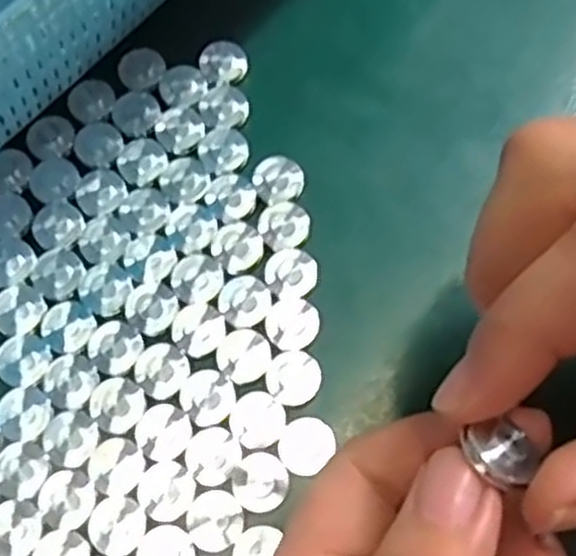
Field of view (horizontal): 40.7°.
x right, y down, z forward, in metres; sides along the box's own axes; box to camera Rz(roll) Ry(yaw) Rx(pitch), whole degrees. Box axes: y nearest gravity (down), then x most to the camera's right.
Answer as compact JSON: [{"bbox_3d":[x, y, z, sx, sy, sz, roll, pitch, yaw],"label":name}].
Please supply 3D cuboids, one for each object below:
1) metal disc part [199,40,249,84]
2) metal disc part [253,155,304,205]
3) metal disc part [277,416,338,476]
[{"bbox_3d":[-0.021,-0.071,0.252,0.015,0.006,0.013,-3,71,-1],"label":"metal disc part"},{"bbox_3d":[-0.003,-0.030,0.239,0.015,0.005,0.014,-7,72,-2],"label":"metal disc part"},{"bbox_3d":[0.005,0.045,0.211,0.014,0.004,0.015,39,76,12],"label":"metal disc part"}]

